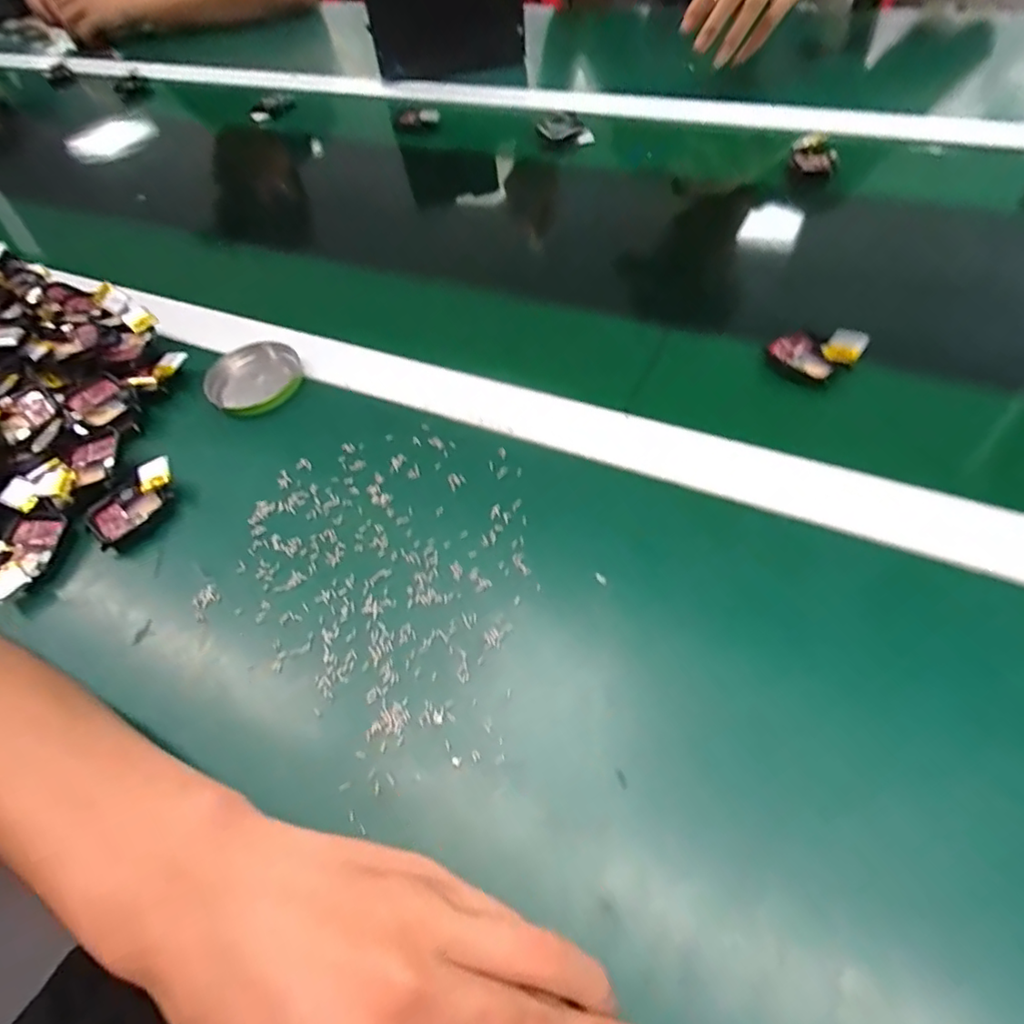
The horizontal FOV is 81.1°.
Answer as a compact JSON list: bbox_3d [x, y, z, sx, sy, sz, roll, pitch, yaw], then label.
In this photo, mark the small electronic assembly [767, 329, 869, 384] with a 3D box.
[{"bbox_3d":[0.194,-0.103,0.384,0.050,0.022,0.031,27,63,24],"label":"small electronic assembly"}]

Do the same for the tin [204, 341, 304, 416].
[{"bbox_3d":[-0.179,-0.093,0.418,0.063,0.015,0.068,-3,55,5],"label":"tin"}]

